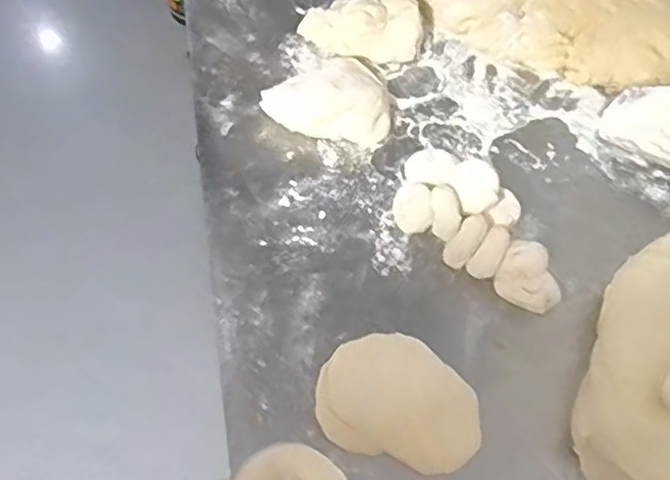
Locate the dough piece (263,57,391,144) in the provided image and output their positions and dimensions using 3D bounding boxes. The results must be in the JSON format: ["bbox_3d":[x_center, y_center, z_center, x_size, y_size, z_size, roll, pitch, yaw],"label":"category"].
[{"bbox_3d":[-0.014,-0.185,0.854,0.176,0.058,0.109,6,57,5],"label":"dough piece"}]

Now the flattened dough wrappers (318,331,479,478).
[{"bbox_3d":[0.066,0.164,0.673,0.163,0.014,0.127,13,58,10],"label":"flattened dough wrappers"}]

